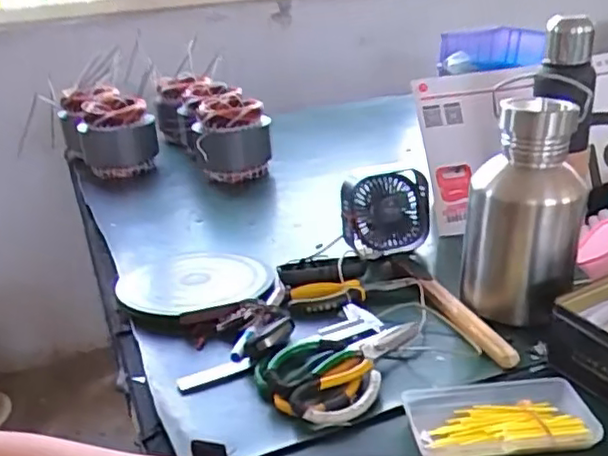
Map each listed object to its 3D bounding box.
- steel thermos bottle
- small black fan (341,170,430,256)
[{"bbox_3d":[0.238,-0.017,0.703,0.115,0.228,0.092,3,24,17],"label":"steel thermos bottle"},{"bbox_3d":[0.110,-0.018,0.860,0.119,0.107,0.030,-7,-2,-9],"label":"small black fan"}]

